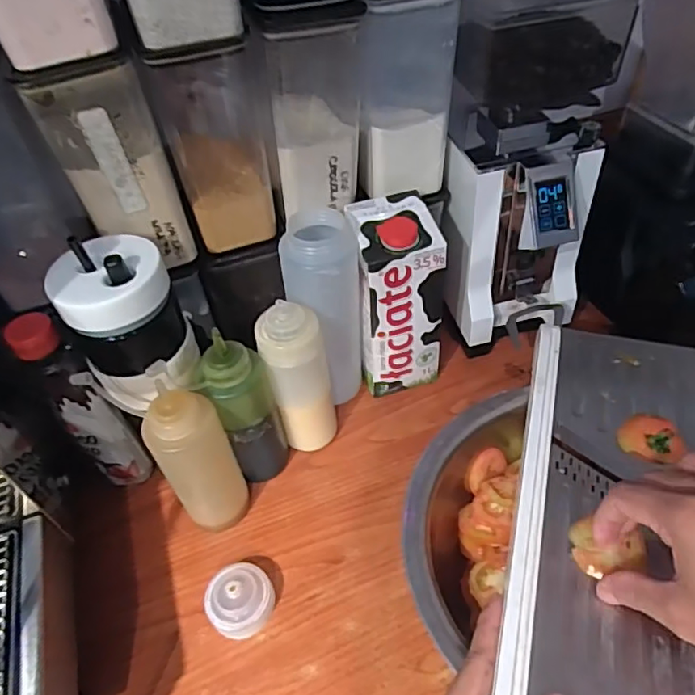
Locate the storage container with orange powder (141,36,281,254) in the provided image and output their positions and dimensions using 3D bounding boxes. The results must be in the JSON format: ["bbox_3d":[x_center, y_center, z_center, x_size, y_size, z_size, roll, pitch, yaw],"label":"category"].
[{"bbox_3d":[-0.122,-0.197,0.514,0.078,0.165,0.139,-19,48,-10],"label":"storage container with orange powder"}]

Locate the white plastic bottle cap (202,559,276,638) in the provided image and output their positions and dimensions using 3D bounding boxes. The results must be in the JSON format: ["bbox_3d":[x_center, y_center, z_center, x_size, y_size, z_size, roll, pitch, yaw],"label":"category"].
[{"bbox_3d":[-0.089,0.210,0.474,0.049,0.032,0.055,31,58,30],"label":"white plastic bottle cap"}]

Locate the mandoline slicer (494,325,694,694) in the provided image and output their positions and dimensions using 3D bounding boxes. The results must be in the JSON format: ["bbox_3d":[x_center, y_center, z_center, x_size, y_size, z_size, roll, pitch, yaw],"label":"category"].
[{"bbox_3d":[0.186,0.137,0.379,0.160,0.100,0.355,6,53,12],"label":"mandoline slicer"}]

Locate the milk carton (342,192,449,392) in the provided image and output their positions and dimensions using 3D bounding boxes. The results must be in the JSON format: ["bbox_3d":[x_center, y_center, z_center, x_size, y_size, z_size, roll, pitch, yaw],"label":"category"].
[{"bbox_3d":[0.051,-0.048,0.570,0.081,0.188,0.078,-13,47,-5],"label":"milk carton"}]

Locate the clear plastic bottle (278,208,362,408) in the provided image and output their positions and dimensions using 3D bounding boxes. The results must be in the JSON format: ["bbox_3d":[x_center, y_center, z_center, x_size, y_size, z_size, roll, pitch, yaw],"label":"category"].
[{"bbox_3d":[-0.018,-0.030,0.556,0.060,0.201,0.064,31,58,30],"label":"clear plastic bottle"}]

